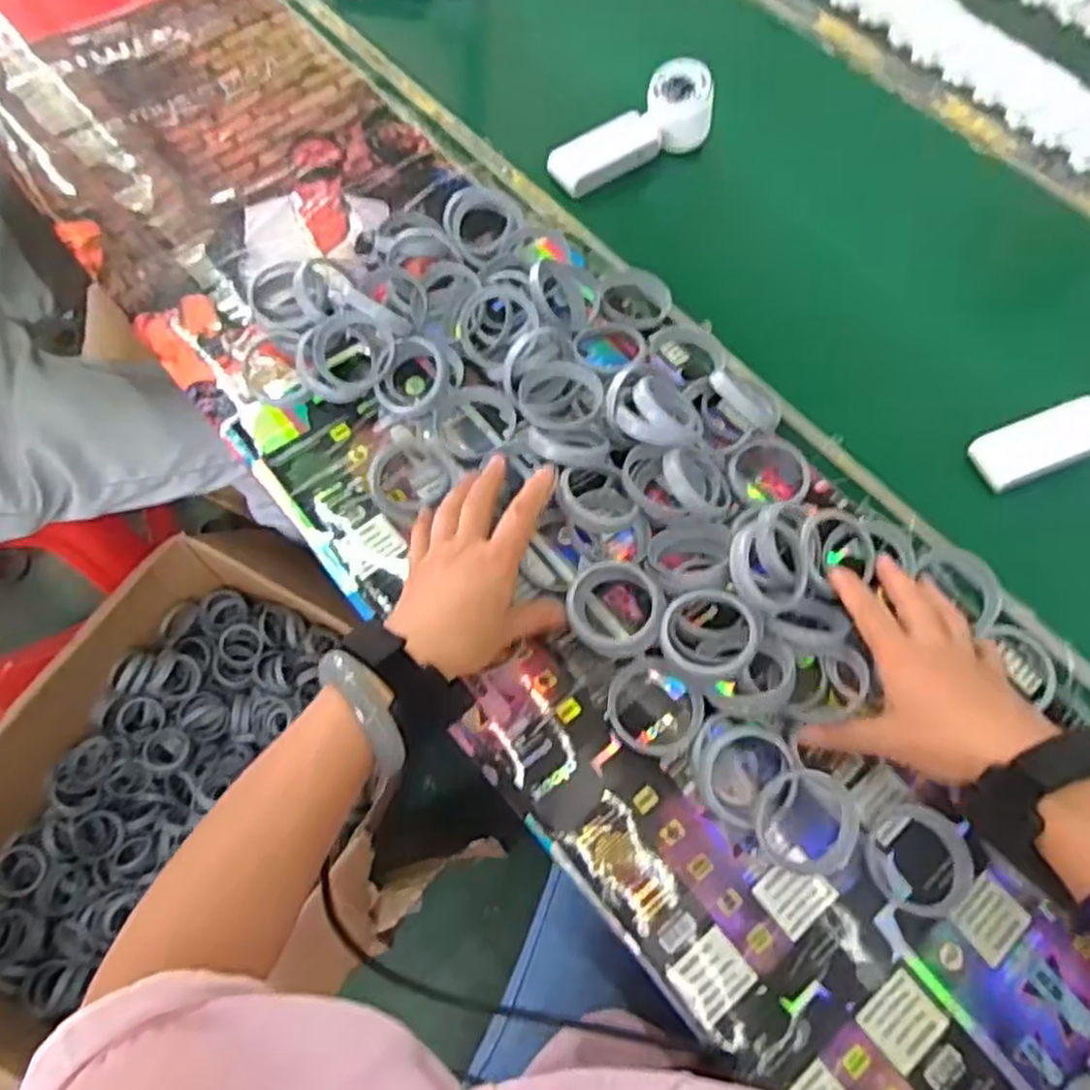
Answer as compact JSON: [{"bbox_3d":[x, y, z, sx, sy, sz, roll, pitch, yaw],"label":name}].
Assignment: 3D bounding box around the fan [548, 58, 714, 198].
[{"bbox_3d":[0.080,-0.378,0.724,0.164,0.054,0.055,-33,69,-3],"label":"fan"}]

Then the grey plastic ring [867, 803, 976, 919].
[{"bbox_3d":[0.220,0.184,0.456,0.060,0.010,0.061,1,64,-2],"label":"grey plastic ring"}]

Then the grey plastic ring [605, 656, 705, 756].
[{"bbox_3d":[0.067,0.103,0.490,0.060,0.013,0.059,1,64,-2],"label":"grey plastic ring"}]

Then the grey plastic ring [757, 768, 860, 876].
[{"bbox_3d":[0.156,0.165,0.465,0.059,0.013,0.058,1,64,-2],"label":"grey plastic ring"}]

